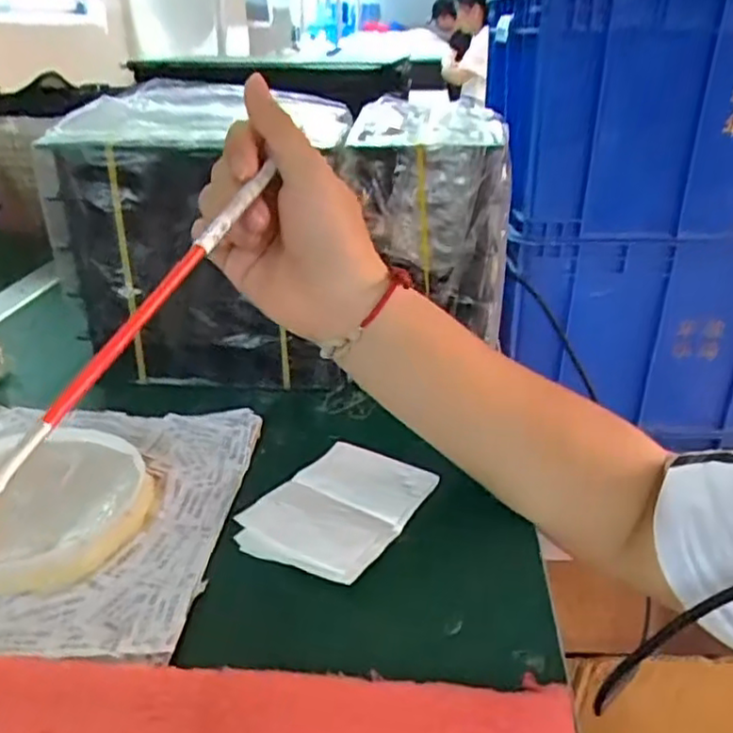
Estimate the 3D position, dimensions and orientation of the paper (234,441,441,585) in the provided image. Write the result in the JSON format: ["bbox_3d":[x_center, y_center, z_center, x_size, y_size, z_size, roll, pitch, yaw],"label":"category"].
[{"bbox_3d":[-0.014,0.076,0.371,0.071,0.008,0.101,17,30,27],"label":"paper"}]

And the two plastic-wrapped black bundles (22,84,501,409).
[{"bbox_3d":[-0.054,-0.099,0.521,0.305,0.184,0.160,4,26,4],"label":"two plastic-wrapped black bundles"}]

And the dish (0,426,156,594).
[{"bbox_3d":[-0.178,0.070,0.361,0.115,0.015,0.112,2,26,-1],"label":"dish"}]

